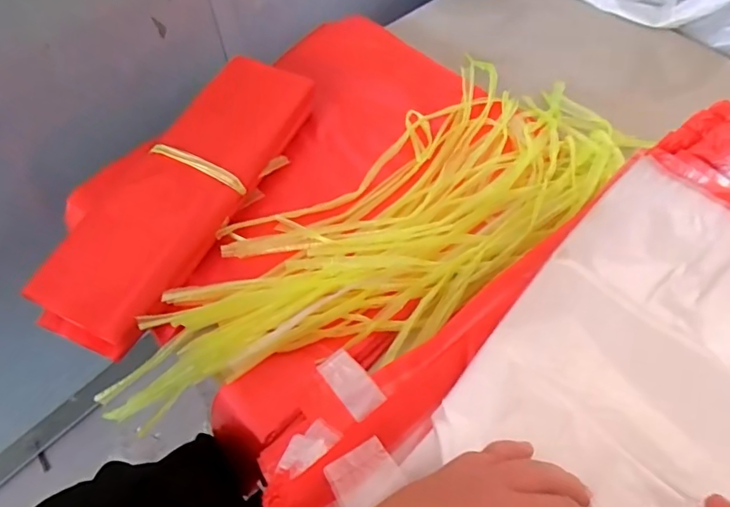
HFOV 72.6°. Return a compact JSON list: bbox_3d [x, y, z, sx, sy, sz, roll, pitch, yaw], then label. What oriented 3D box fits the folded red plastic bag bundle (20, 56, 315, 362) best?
[{"bbox_3d":[-0.185,-0.073,0.523,0.115,0.050,0.370,21,59,12],"label":"folded red plastic bag bundle"}]

